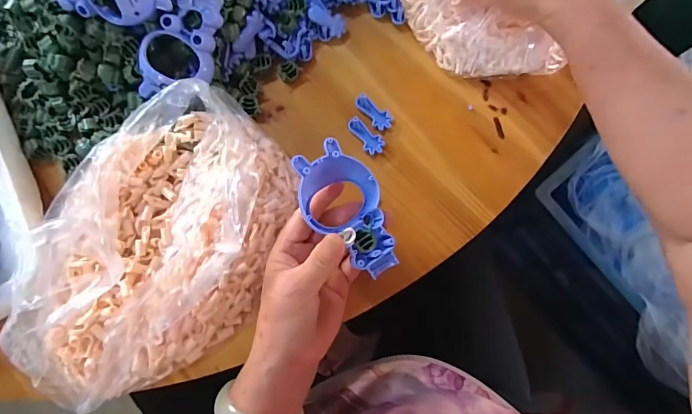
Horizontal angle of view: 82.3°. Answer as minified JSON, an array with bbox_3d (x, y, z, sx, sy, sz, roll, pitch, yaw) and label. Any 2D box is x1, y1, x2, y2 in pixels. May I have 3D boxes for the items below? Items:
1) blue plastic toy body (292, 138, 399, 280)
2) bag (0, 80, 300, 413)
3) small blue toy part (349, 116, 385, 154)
[{"bbox_3d":[-0.003,0.003,0.293,0.059,0.026,0.100,-13,90,-25],"label":"blue plastic toy body"},{"bbox_3d":[-0.147,0.024,0.305,0.170,0.063,0.249,21,76,4],"label":"bag"},{"bbox_3d":[0.019,-0.067,0.364,0.019,0.009,0.038,-33,78,-9],"label":"small blue toy part"}]

